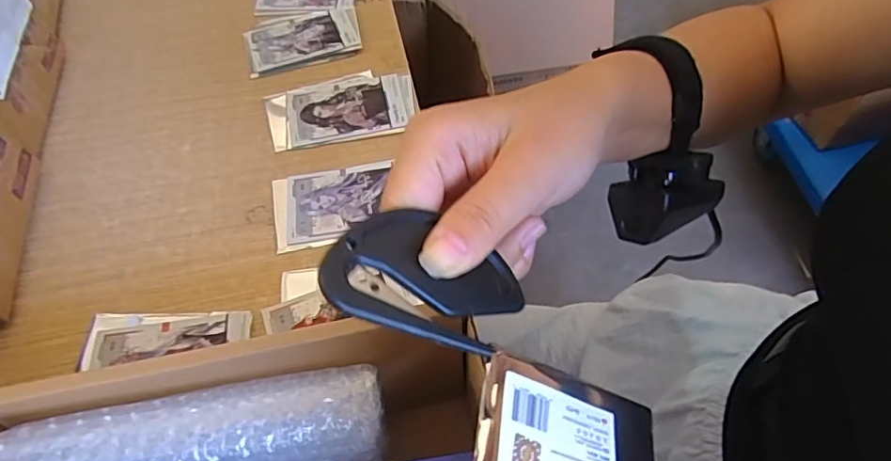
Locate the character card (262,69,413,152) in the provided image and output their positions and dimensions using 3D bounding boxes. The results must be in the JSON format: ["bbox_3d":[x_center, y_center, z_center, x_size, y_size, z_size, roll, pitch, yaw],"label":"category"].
[{"bbox_3d":[-0.090,-0.107,0.478,0.126,0.005,0.077,-10,56,-5],"label":"character card"}]

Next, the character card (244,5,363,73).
[{"bbox_3d":[-0.138,-0.188,0.533,0.108,0.006,0.073,-17,56,-9],"label":"character card"}]

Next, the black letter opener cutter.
[{"bbox_3d":[-0.005,0.016,0.174,0.067,0.004,0.040,21,52,-23],"label":"black letter opener cutter"}]

